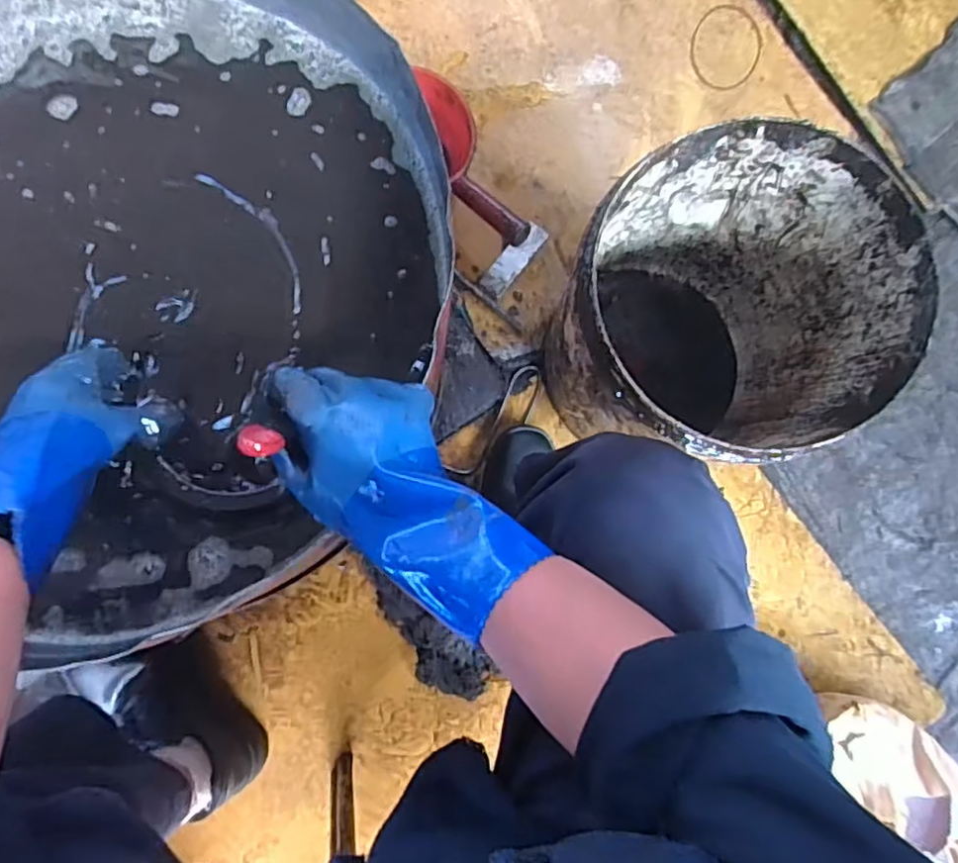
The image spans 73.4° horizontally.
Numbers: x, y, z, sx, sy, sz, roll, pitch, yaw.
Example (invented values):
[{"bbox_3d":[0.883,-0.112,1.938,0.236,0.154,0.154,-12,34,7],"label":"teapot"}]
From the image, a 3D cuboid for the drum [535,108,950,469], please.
[{"bbox_3d":[0.236,-0.115,0.710,0.291,0.309,0.299,0,85,-5],"label":"drum"}]

